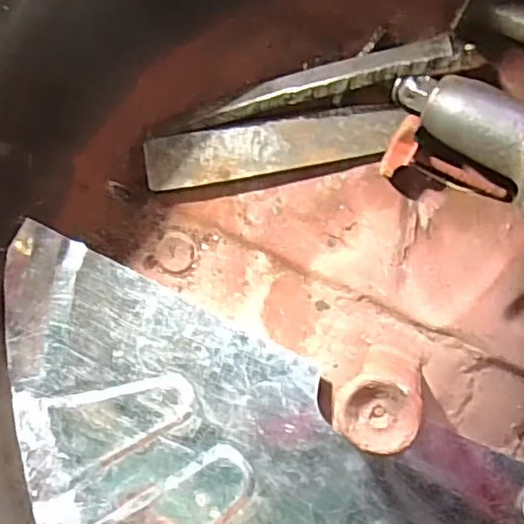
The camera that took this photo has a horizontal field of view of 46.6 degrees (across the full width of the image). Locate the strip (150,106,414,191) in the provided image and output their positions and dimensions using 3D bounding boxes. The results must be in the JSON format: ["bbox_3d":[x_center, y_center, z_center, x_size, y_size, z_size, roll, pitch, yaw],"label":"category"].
[{"bbox_3d":[0.008,-0.086,0.462,0.195,0.005,0.040,-7,95,10],"label":"strip"}]

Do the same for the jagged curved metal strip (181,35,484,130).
[{"bbox_3d":[0.049,-0.130,0.439,0.214,0.034,0.025,-11,94,10],"label":"jagged curved metal strip"}]

